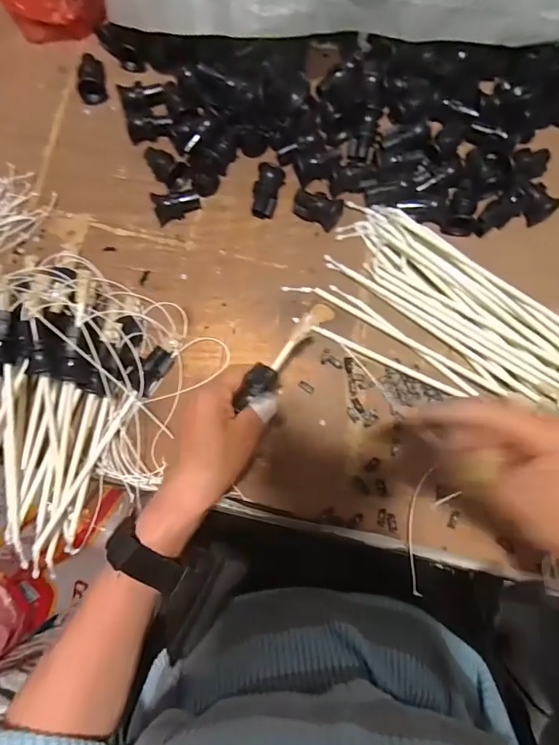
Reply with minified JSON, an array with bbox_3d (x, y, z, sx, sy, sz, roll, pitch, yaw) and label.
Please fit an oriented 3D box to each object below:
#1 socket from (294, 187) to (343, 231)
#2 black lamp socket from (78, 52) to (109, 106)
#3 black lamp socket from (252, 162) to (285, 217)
[{"bbox_3d":[0.037,-0.162,0.426,0.046,0.034,0.029,13,82,6],"label":"socket"},{"bbox_3d":[-0.203,-0.319,0.472,0.023,0.027,0.052,-8,80,3],"label":"black lamp socket"},{"bbox_3d":[-0.013,-0.183,0.441,0.024,0.023,0.052,14,82,6],"label":"black lamp socket"}]

